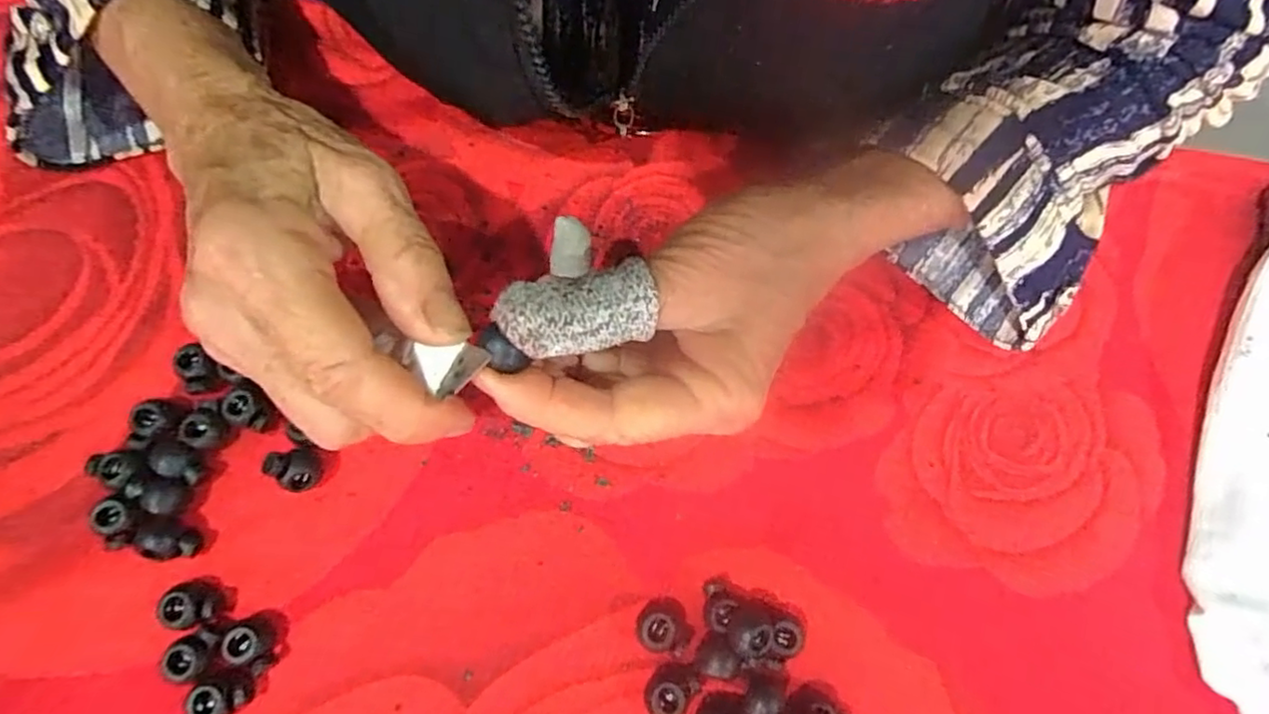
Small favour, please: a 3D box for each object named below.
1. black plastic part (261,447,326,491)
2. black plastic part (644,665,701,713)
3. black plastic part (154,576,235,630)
[{"bbox_3d":[-0.122,0.041,0.231,0.015,0.019,0.015,0,75,-1],"label":"black plastic part"},{"bbox_3d":[0.013,0.116,0.220,0.014,0.009,0.020,39,78,9],"label":"black plastic part"},{"bbox_3d":[-0.153,0.086,0.222,0.019,0.012,0.015,-15,75,-5],"label":"black plastic part"}]

